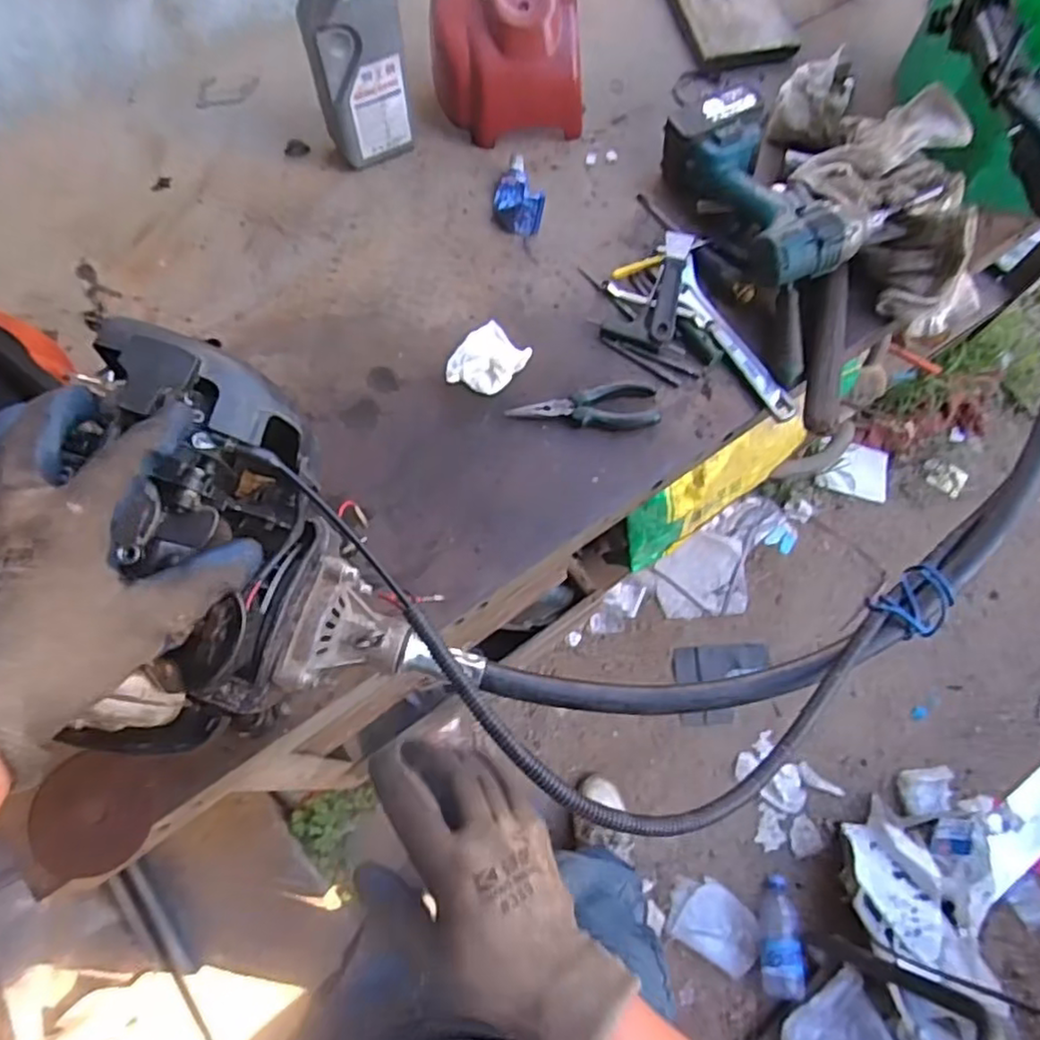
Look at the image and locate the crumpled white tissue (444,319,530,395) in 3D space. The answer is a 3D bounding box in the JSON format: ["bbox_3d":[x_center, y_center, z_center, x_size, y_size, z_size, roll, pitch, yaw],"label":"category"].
[{"bbox_3d":[-0.032,-0.169,0.707,0.068,0.026,0.092,29,72,7],"label":"crumpled white tissue"}]

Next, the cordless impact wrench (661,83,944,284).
[{"bbox_3d":[0.311,-0.389,0.766,0.210,0.085,0.253,-23,73,-11],"label":"cordless impact wrench"}]

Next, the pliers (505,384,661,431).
[{"bbox_3d":[0.066,-0.116,0.690,0.152,0.019,0.050,-2,70,-4],"label":"pliers"}]

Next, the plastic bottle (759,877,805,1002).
[{"bbox_3d":[0.476,0.757,1.222,0.063,0.057,0.191,10,54,1],"label":"plastic bottle"}]

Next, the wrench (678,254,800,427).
[{"bbox_3d":[0.227,-0.195,0.731,0.046,0.016,0.215,-28,74,-12],"label":"wrench"}]

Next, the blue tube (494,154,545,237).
[{"bbox_3d":[-0.003,-0.385,0.787,0.055,0.032,0.098,-1,70,-3],"label":"blue tube"}]

